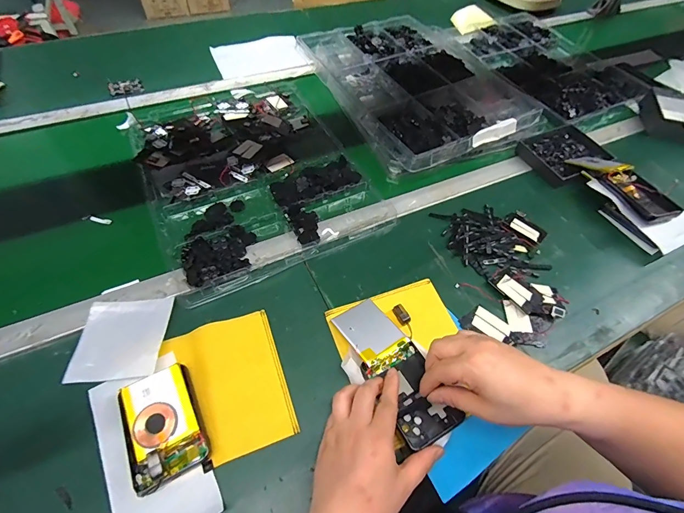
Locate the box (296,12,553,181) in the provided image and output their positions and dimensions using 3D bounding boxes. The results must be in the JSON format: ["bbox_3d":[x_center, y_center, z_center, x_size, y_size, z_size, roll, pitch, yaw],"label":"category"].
[{"bbox_3d":[0.155,-0.360,0.718,0.346,0.065,0.442,-22,60,-18],"label":"box"}]

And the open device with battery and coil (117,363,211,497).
[{"bbox_3d":[-0.186,0.171,0.353,0.070,0.018,0.105,-23,61,-18],"label":"open device with battery and coil"}]

